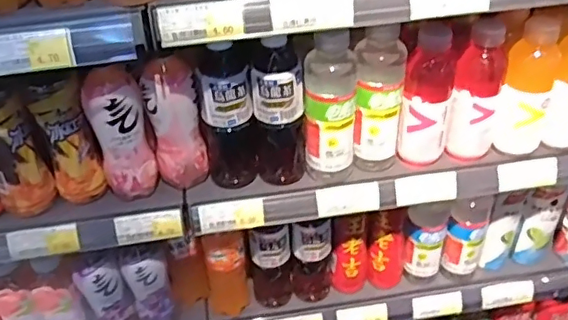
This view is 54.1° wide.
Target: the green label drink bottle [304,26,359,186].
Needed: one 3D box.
[{"bbox_3d":[0.061,-0.060,0.702,0.067,0.205,0.055,5,42,7],"label":"green label drink bottle"}]

